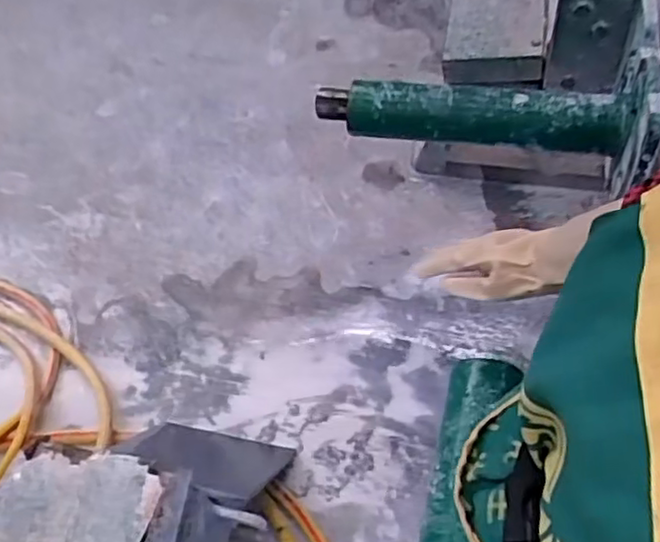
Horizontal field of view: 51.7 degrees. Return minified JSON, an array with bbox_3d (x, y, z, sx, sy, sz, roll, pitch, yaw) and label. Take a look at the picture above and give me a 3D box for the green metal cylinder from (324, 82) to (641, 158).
[{"bbox_3d":[0.205,-0.241,1.042,0.466,0.089,0.067,8,58,14],"label":"green metal cylinder"}]

